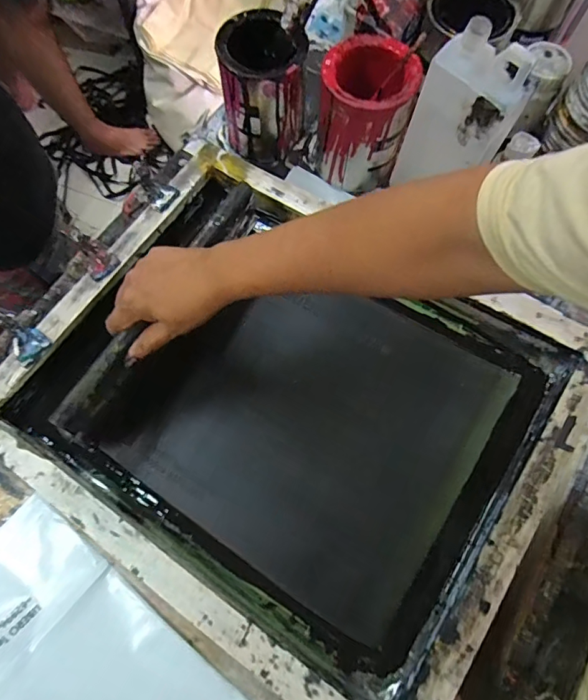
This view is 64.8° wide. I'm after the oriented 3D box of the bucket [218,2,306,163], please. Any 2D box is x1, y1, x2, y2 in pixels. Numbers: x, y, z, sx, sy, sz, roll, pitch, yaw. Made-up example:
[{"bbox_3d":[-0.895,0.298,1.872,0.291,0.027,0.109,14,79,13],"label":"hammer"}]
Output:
[{"bbox_3d":[-0.040,-0.341,0.611,0.105,0.146,0.114,0,72,-1],"label":"bucket"}]

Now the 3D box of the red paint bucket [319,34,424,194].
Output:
[{"bbox_3d":[0.087,-0.285,0.578,0.104,0.141,0.103,0,72,-1],"label":"red paint bucket"}]

